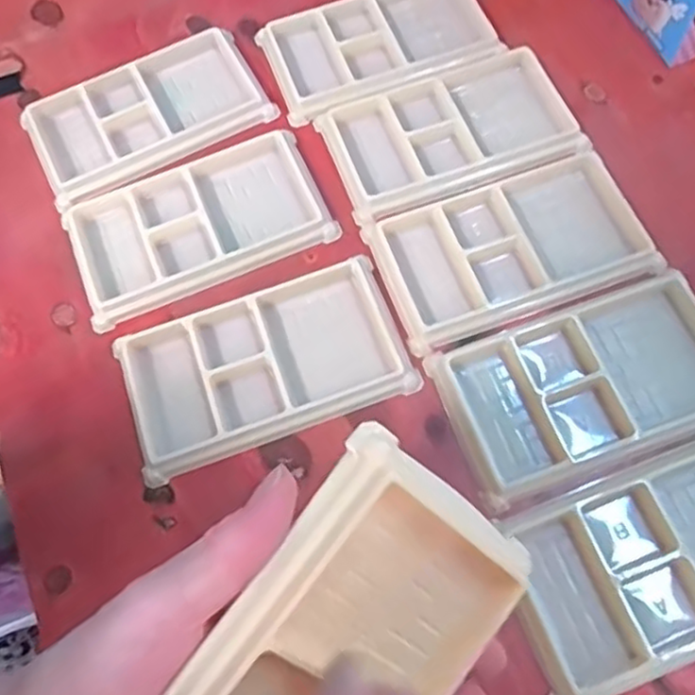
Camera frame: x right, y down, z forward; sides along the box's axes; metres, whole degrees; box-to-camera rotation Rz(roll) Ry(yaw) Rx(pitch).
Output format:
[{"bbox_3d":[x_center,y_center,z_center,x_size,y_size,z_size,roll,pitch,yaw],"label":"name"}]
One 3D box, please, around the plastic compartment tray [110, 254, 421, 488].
[{"bbox_3d":[-0.041,0.008,0.330,0.136,0.014,0.074,-21,67,-6],"label":"plastic compartment tray"}]

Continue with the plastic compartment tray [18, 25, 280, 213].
[{"bbox_3d":[-0.119,-0.141,0.401,0.137,0.011,0.080,-28,68,-9],"label":"plastic compartment tray"}]

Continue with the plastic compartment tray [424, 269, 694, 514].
[{"bbox_3d":[0.115,0.017,0.318,0.133,0.012,0.077,-19,67,-5],"label":"plastic compartment tray"}]

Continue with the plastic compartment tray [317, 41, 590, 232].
[{"bbox_3d":[0.063,-0.123,0.382,0.140,0.014,0.082,-19,67,-5],"label":"plastic compartment tray"}]

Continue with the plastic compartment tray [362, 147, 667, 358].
[{"bbox_3d":[0.087,-0.053,0.350,0.136,0.013,0.078,-19,67,-5],"label":"plastic compartment tray"}]

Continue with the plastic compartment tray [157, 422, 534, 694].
[{"bbox_3d":[-0.006,0.097,0.194,0.074,0.012,0.132,42,79,-23],"label":"plastic compartment tray"}]

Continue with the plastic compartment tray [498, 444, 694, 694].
[{"bbox_3d":[0.136,0.090,0.285,0.132,0.012,0.076,-21,67,-6],"label":"plastic compartment tray"}]

